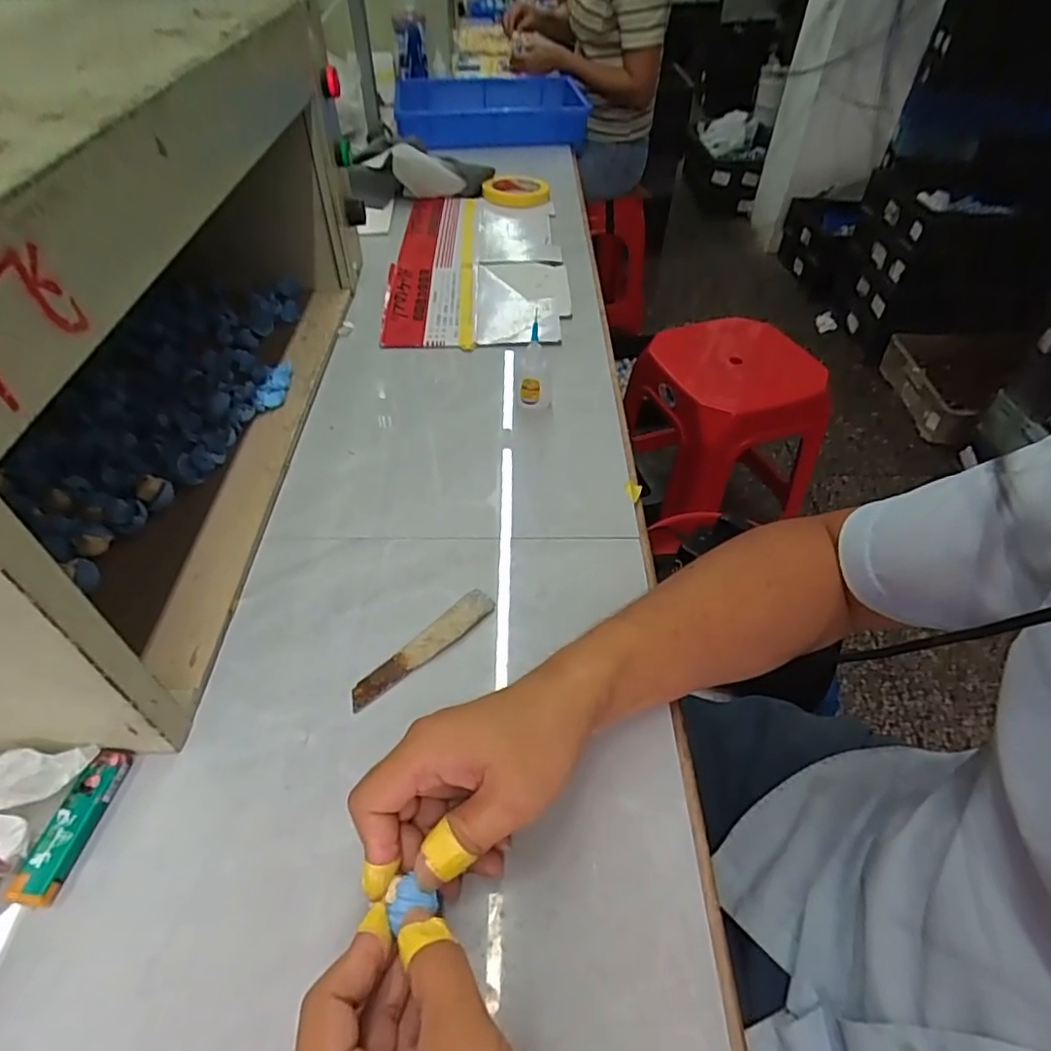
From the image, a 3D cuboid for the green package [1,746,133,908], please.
[{"bbox_3d":[-0.253,0.167,0.343,0.021,0.011,0.080,9,48,6],"label":"green package"}]

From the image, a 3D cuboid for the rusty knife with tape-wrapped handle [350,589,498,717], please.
[{"bbox_3d":[-0.070,0.085,0.424,0.024,0.005,0.117,35,59,31],"label":"rusty knife with tape-wrapped handle"}]

